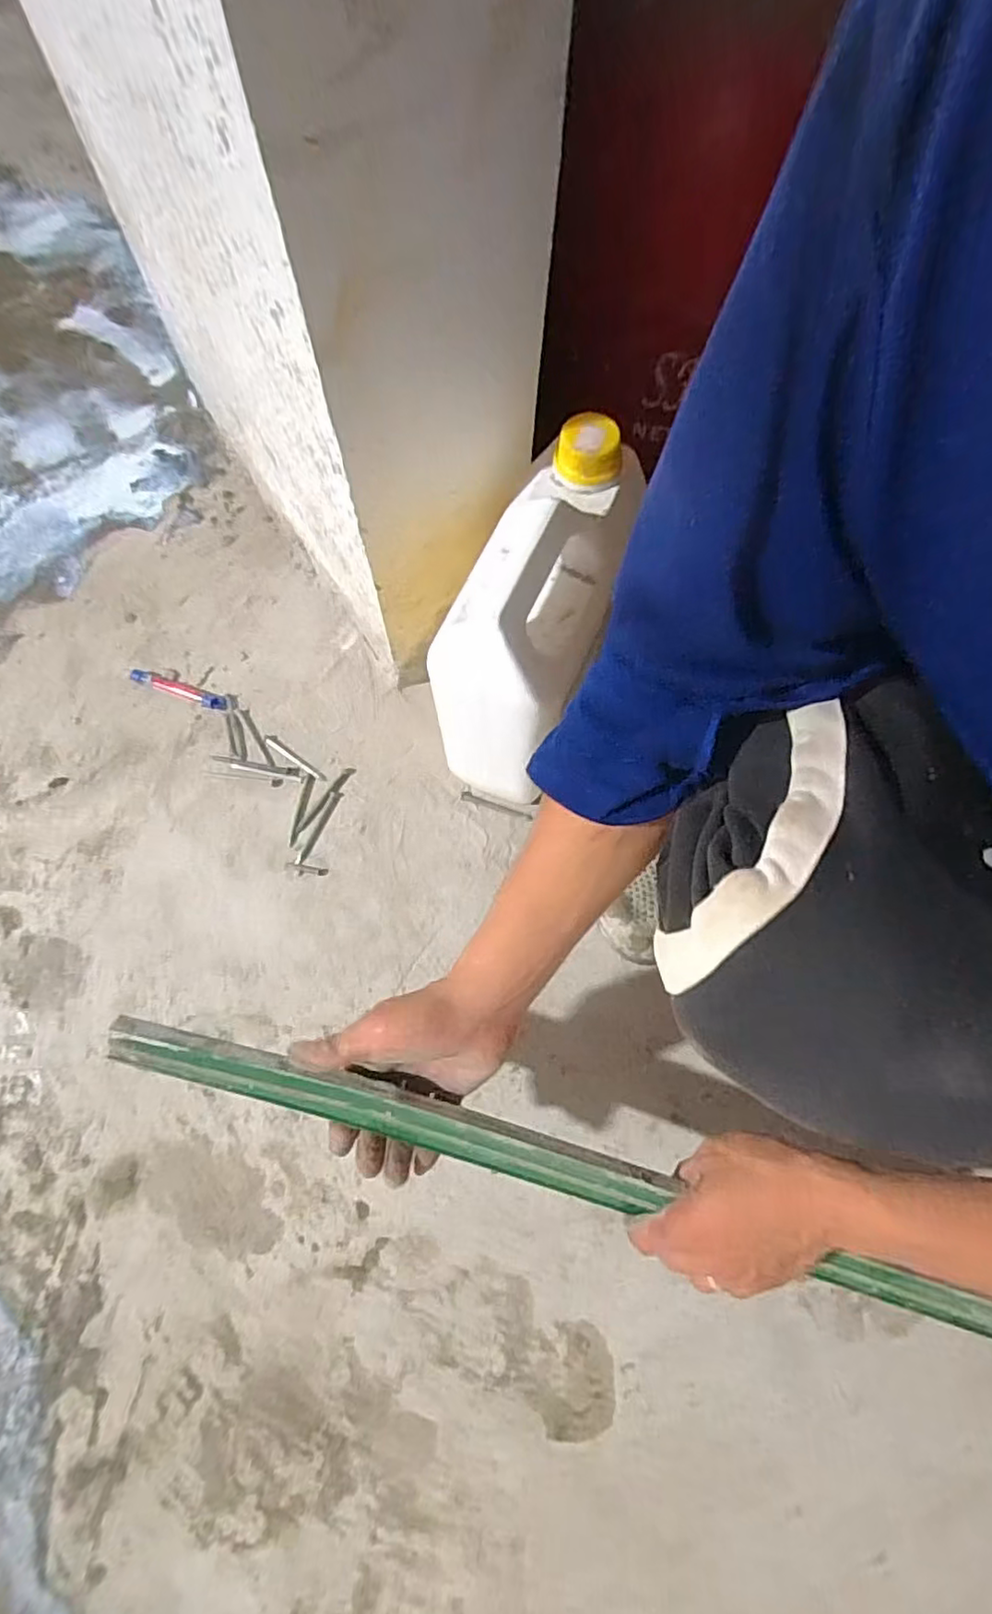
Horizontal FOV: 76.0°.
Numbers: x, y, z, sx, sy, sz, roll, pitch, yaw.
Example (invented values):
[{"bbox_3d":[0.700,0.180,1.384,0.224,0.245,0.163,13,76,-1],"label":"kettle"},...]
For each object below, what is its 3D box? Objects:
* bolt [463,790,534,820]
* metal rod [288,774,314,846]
[{"bbox_3d":[0.000,0.000,0.616,0.070,0.004,0.009,19,72,6],"label":"bolt"},{"bbox_3d":[-0.190,0.002,0.615,0.009,0.004,0.073,10,71,3],"label":"metal rod"}]

